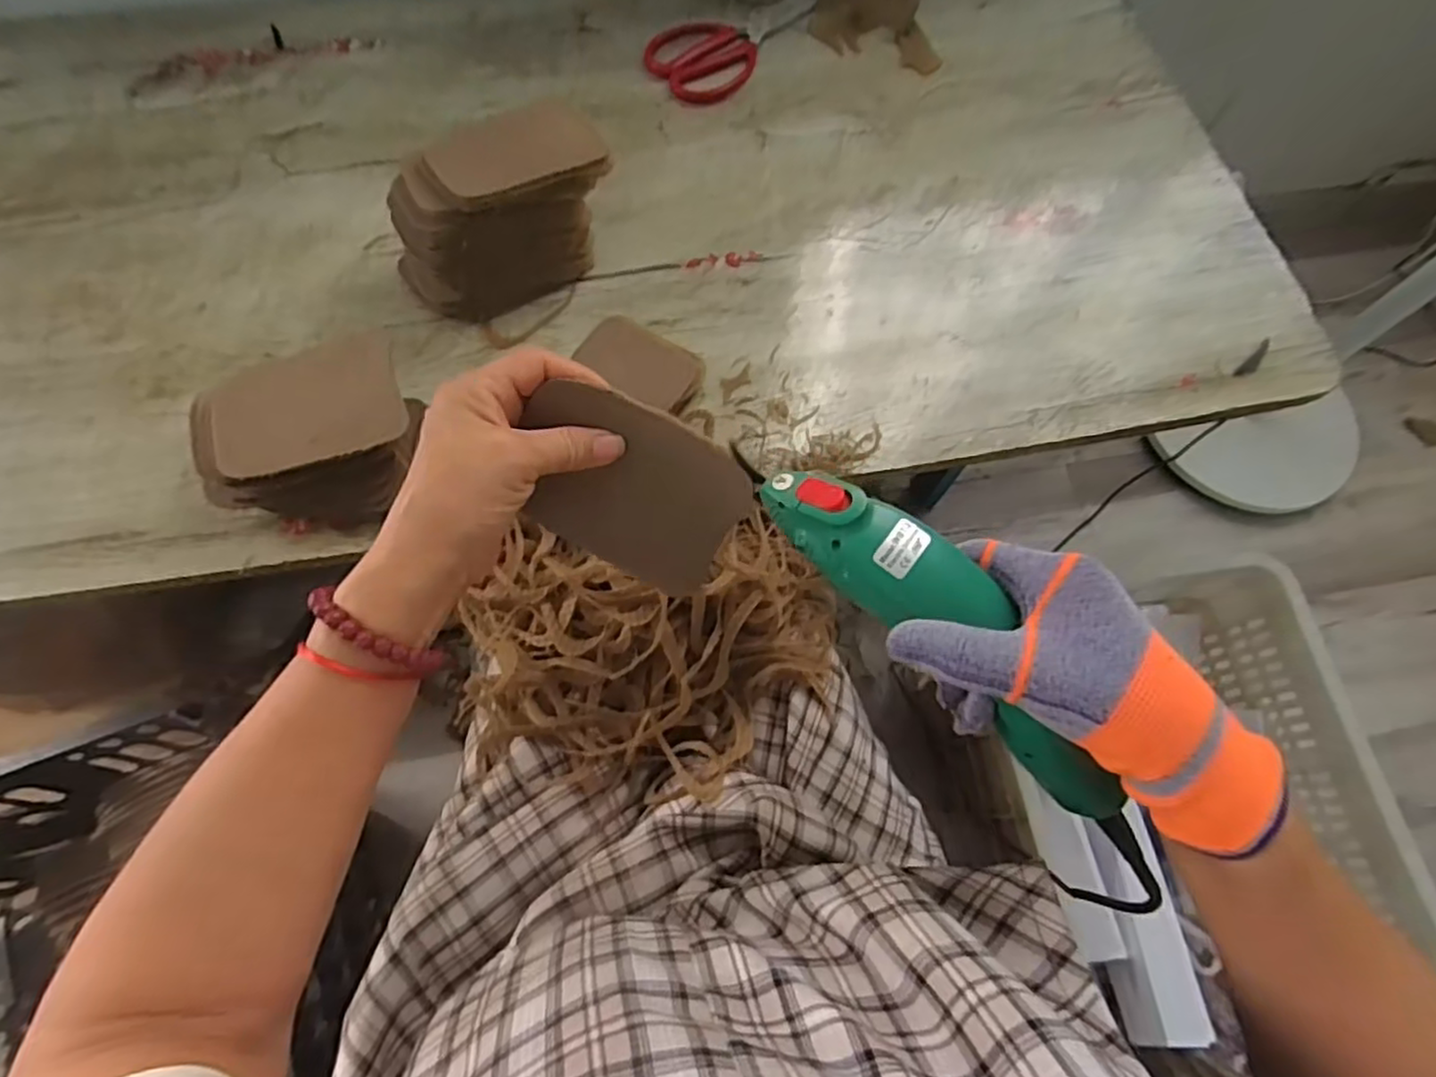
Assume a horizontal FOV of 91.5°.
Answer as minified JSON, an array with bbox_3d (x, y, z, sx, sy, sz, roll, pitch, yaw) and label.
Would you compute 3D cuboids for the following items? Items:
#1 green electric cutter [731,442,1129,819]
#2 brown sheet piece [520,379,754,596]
[{"bbox_3d":[0.099,0.038,0.312,0.224,0.048,0.045,45,72,-4],"label":"green electric cutter"},{"bbox_3d":[-0.047,-0.024,0.354,0.113,0.089,0.005,30,31,1],"label":"brown sheet piece"}]

